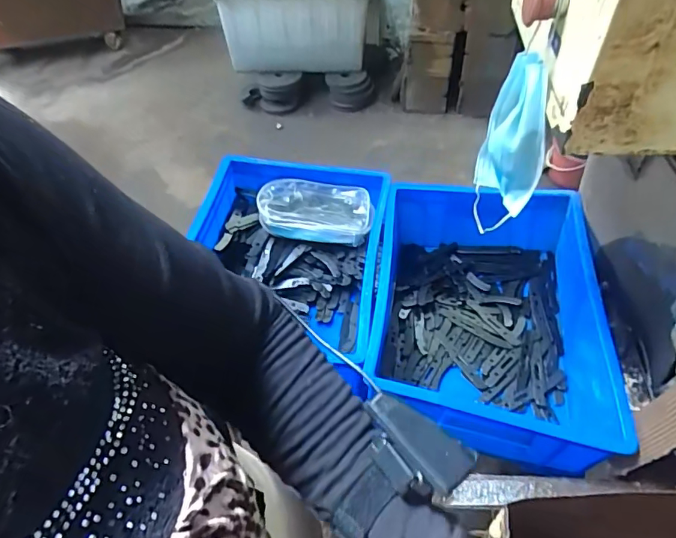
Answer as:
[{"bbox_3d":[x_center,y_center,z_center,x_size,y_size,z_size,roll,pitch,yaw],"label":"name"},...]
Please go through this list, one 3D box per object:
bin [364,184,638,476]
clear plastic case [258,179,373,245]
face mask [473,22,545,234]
[{"bbox_3d":[0.209,0.057,0.700,0.292,0.144,0.414,7,52,9],"label":"bin"},{"bbox_3d":[-0.038,-0.102,0.821,0.191,0.052,0.101,3,52,6],"label":"clear plastic case"},{"bbox_3d":[0.194,-0.137,0.530,0.056,0.203,0.080,7,52,8],"label":"face mask"}]

